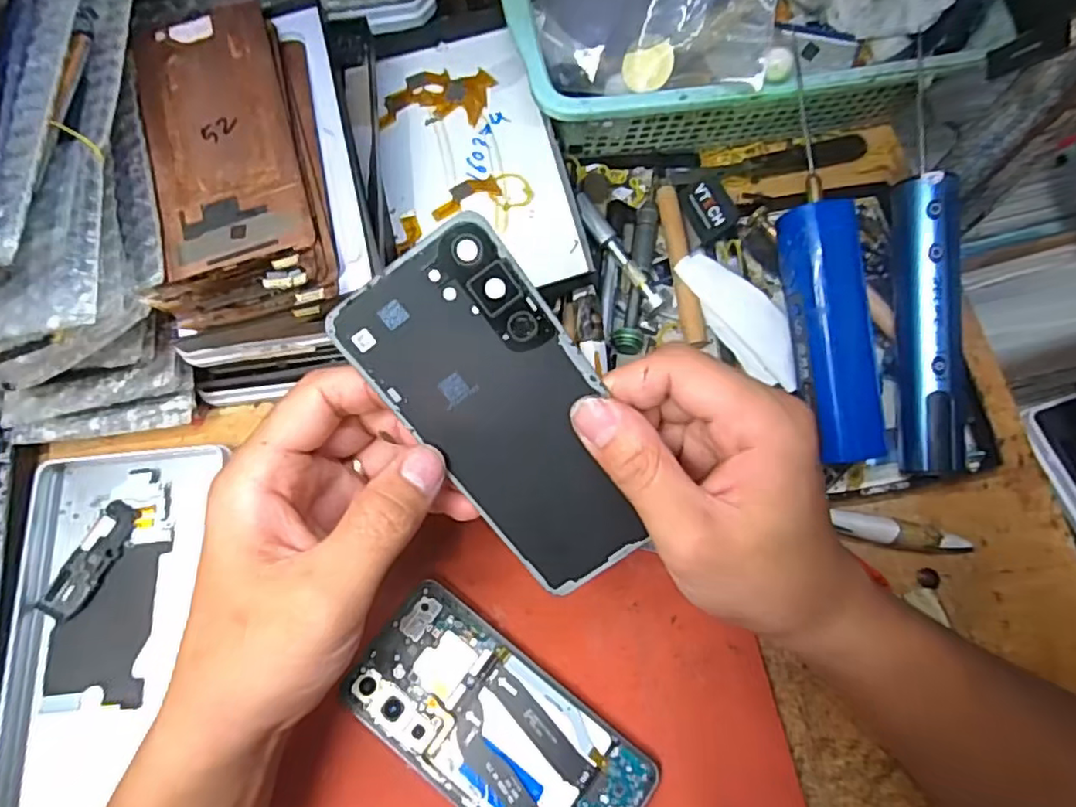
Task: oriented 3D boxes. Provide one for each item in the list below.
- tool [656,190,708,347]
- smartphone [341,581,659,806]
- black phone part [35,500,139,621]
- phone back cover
[{"bbox_3d":[0.083,-0.081,0.358,0.012,0.011,0.100,-7,74,-4],"label":"tool"},{"bbox_3d":[-0.019,0.155,0.293,0.145,0.009,0.071,37,76,9],"label":"smartphone"},{"bbox_3d":[-0.236,0.083,0.327,0.022,0.007,0.063,29,75,7],"label":"black phone part"},{"bbox_3d":[-0.008,0.007,0.231,0.066,0.004,0.143,-35,107,6],"label":"phone back cover"}]

